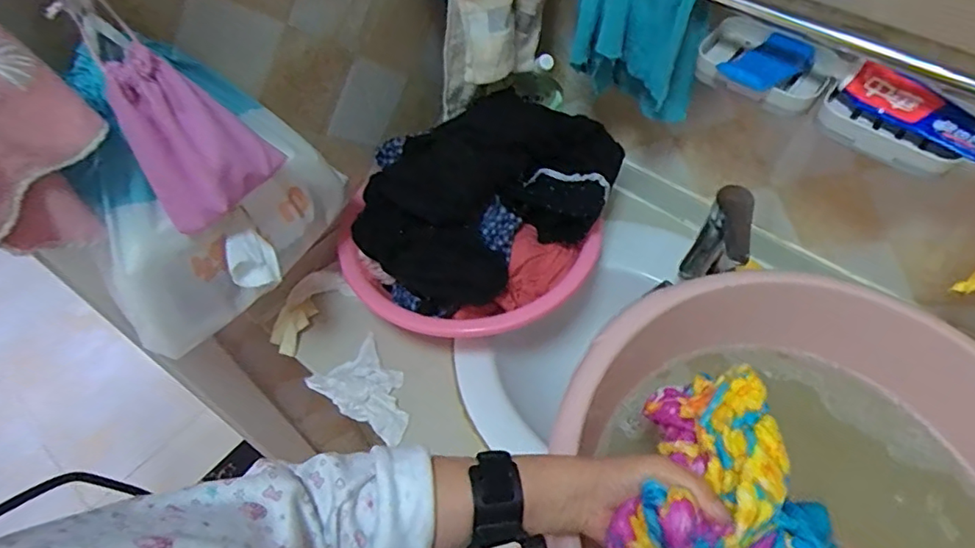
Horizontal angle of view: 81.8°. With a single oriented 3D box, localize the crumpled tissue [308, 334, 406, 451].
[{"bbox_3d":[-0.151,0.152,0.719,0.096,0.030,0.131,-39,63,-22],"label":"crumpled tissue"}]

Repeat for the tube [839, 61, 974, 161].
[{"bbox_3d":[0.410,-0.146,0.510,0.163,0.027,0.043,36,64,23],"label":"tube"}]

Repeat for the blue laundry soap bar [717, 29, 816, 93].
[{"bbox_3d":[0.284,-0.213,0.574,0.102,0.020,0.056,-36,62,-21],"label":"blue laundry soap bar"}]

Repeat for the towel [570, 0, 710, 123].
[{"bbox_3d":[0.171,-0.266,0.643,0.147,0.176,0.057,17,58,13],"label":"towel"}]

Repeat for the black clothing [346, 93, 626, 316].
[{"bbox_3d":[0.015,-0.099,0.706,0.348,0.135,0.192,-28,60,-17],"label":"black clothing"}]

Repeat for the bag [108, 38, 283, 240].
[{"bbox_3d":[-0.237,-0.112,0.457,0.101,0.135,0.047,-34,61,-20],"label":"bag"}]

